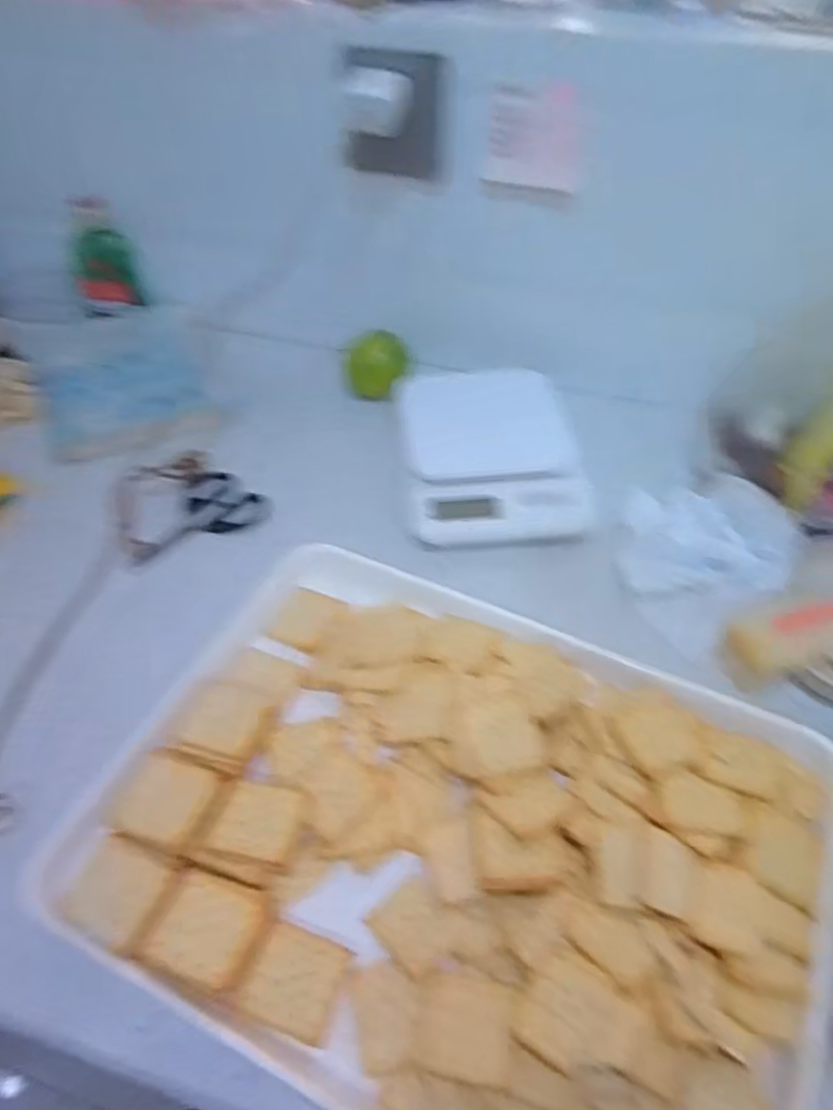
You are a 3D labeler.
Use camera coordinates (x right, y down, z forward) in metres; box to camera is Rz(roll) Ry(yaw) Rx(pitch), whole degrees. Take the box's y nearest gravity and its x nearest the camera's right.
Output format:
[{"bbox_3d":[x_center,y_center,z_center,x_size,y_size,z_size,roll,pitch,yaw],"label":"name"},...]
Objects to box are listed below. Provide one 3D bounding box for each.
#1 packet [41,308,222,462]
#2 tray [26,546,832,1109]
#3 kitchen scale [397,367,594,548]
[{"bbox_3d":[-0.275,-0.170,0.708,0.142,0.022,0.234,-15,50,-14],"label":"packet"},{"bbox_3d":[0.030,0.145,0.426,0.403,0.028,0.309,19,51,16],"label":"tray"},{"bbox_3d":[0.061,-0.090,0.636,0.146,0.034,0.189,-4,48,-4],"label":"kitchen scale"}]

